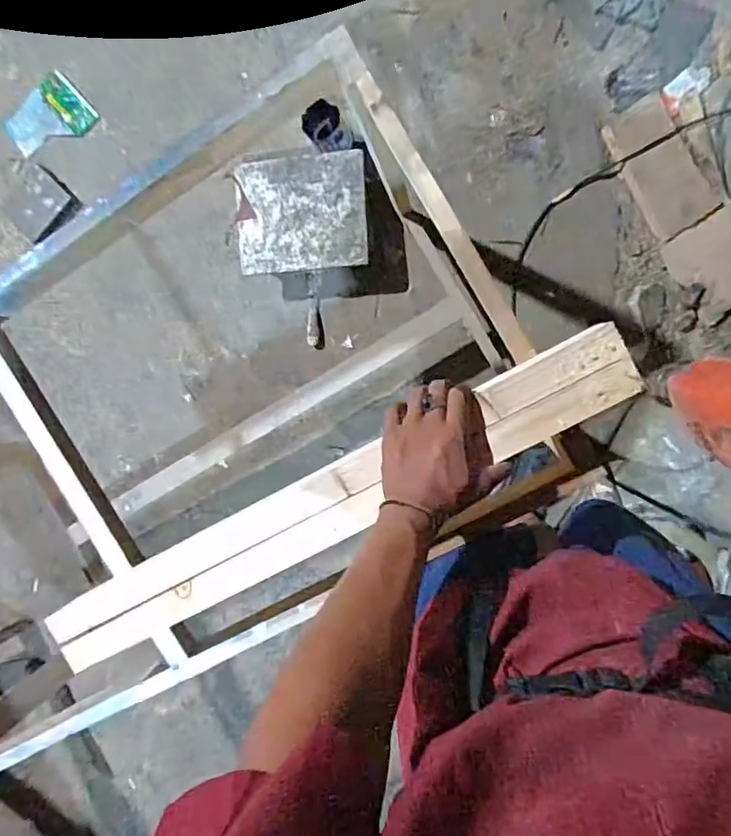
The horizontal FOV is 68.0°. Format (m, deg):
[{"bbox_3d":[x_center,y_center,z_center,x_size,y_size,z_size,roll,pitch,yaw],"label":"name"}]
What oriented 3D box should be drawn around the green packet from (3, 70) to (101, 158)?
[{"bbox_3d":[-0.828,-0.782,1.410,0.238,0.022,0.153,-22,104,11],"label":"green packet"}]

